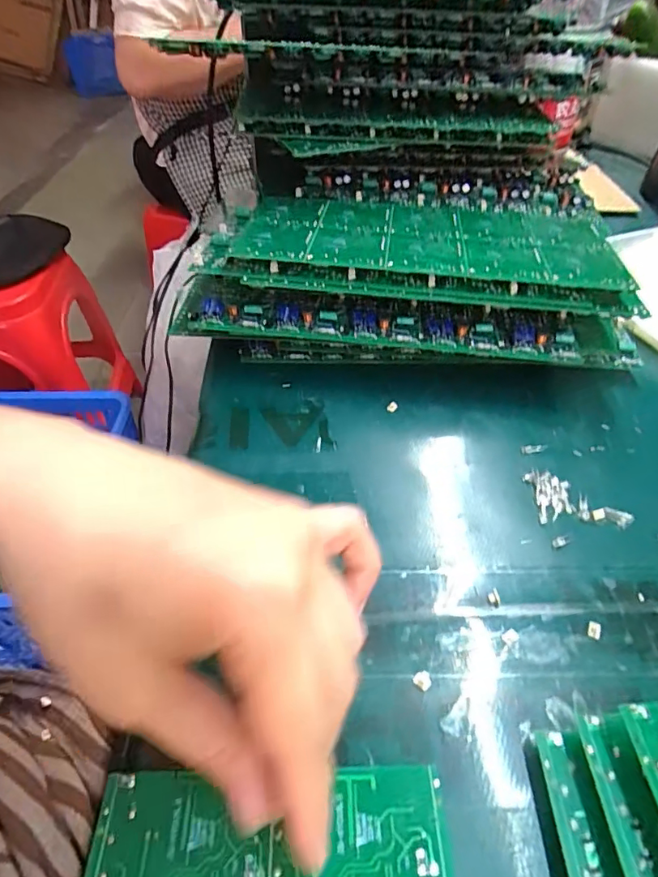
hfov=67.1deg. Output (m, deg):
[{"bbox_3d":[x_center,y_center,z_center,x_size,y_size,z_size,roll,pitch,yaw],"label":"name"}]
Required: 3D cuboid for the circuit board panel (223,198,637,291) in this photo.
[{"bbox_3d":[0.057,-0.131,0.314,0.231,0.010,0.112,7,47,3],"label":"circuit board panel"}]

